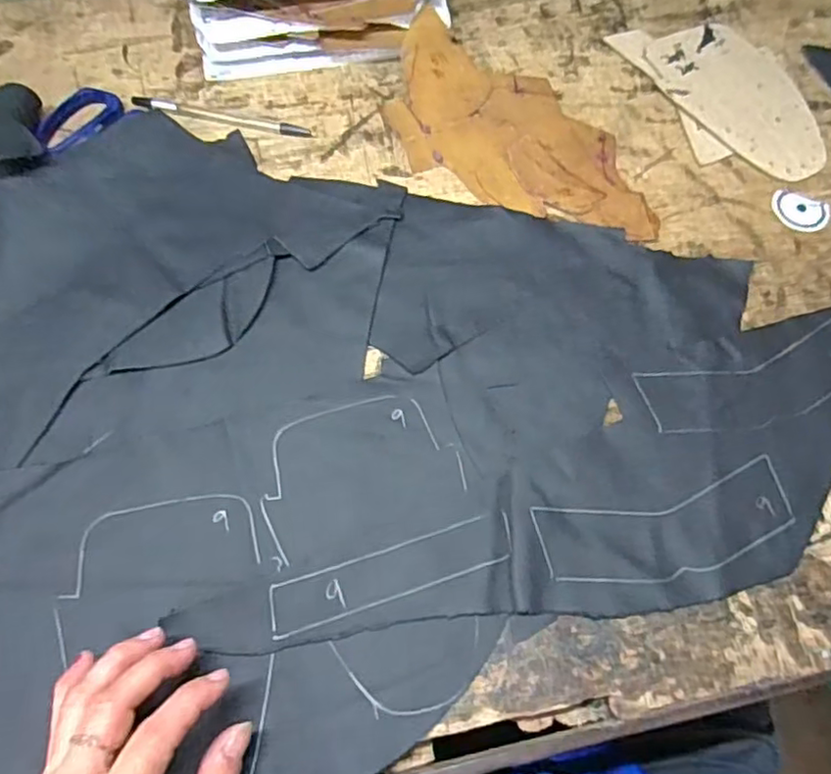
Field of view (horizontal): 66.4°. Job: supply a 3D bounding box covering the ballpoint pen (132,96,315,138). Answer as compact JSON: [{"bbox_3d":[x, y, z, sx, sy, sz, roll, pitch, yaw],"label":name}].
[{"bbox_3d":[-0.144,-0.202,0.474,0.136,0.006,0.012,10,66,3],"label":"ballpoint pen"}]

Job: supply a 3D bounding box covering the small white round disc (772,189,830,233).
[{"bbox_3d":[0.276,-0.126,0.456,0.039,0.004,0.032,23,68,9],"label":"small white round disc"}]

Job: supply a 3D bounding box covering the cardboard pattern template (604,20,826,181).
[{"bbox_3d":[0.247,-0.231,0.498,0.109,0.006,0.175,-21,68,-9],"label":"cardboard pattern template"}]

